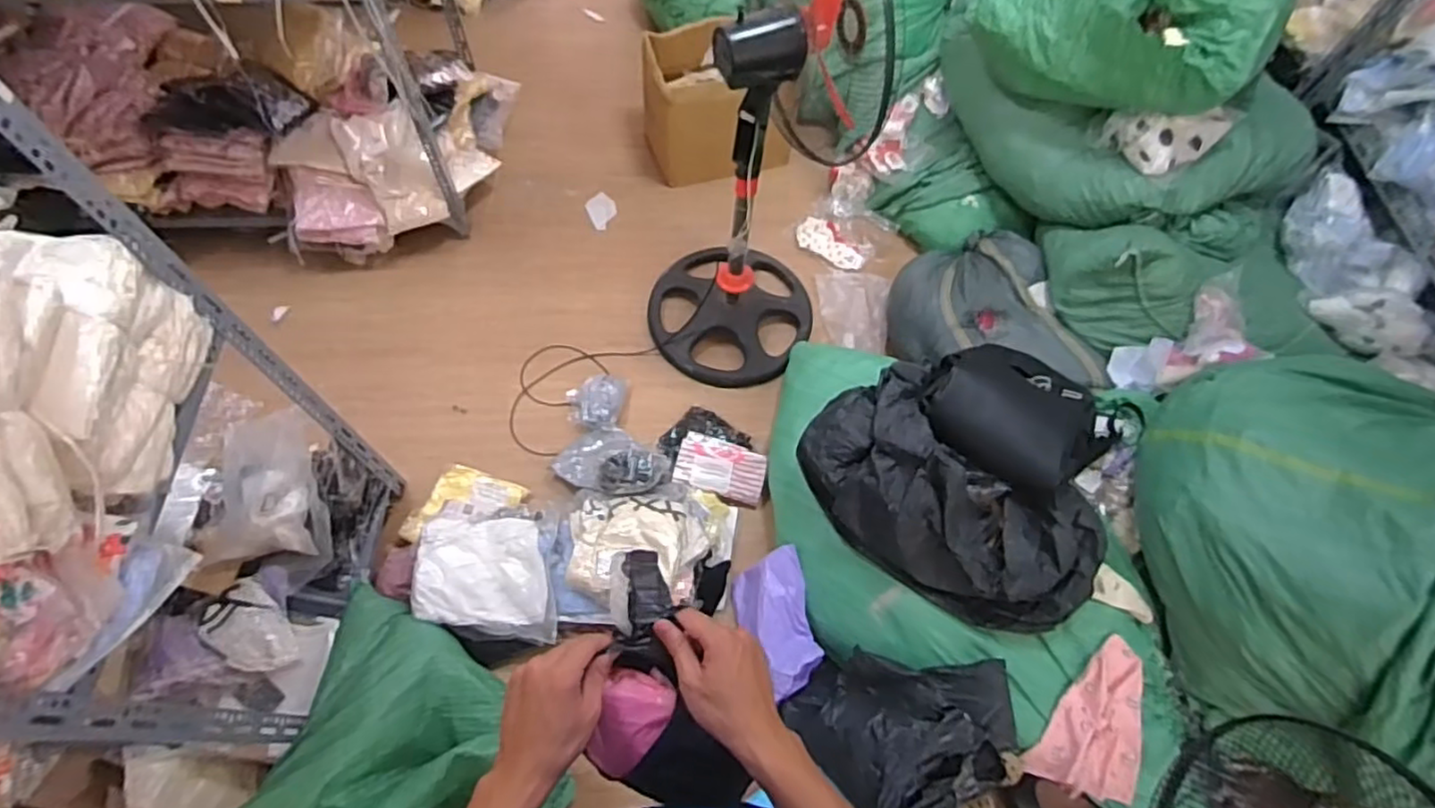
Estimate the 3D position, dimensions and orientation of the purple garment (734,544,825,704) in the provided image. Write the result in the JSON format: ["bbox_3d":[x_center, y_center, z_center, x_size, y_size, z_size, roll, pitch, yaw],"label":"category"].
[{"bbox_3d":[0.133,0.489,1.515,0.150,0.174,0.291,-12,64,-8],"label":"purple garment"}]

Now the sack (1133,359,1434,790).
[{"bbox_3d":[1.239,0.265,1.225,0.685,0.503,0.849,-37,70,-19],"label":"sack"}]

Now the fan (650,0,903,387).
[{"bbox_3d":[0.067,-0.457,1.521,0.443,1.007,0.431,-10,63,-8],"label":"fan"}]

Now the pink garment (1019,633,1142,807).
[{"bbox_3d":[0.750,0.621,1.339,0.185,0.030,0.305,24,86,11],"label":"pink garment"}]

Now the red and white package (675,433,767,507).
[{"bbox_3d":[0.009,0.163,1.737,0.225,0.028,0.135,16,78,1],"label":"red and white package"}]

